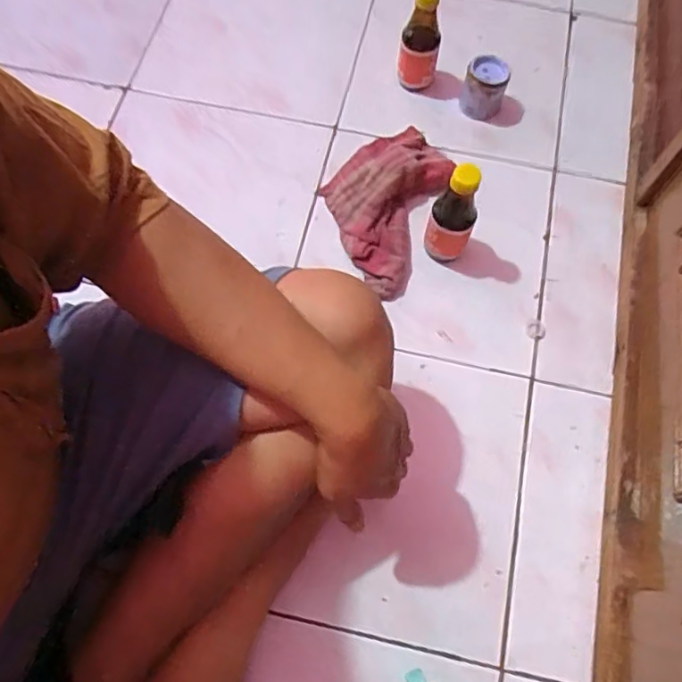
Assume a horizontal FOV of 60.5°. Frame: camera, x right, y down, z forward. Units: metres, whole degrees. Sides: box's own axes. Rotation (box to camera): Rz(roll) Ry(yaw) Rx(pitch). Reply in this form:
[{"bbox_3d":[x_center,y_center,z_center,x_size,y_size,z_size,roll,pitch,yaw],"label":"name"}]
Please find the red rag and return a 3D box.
[{"bbox_3d":[0.050,-0.184,0.750,0.151,0.046,0.254,21,68,9],"label":"red rag"}]

